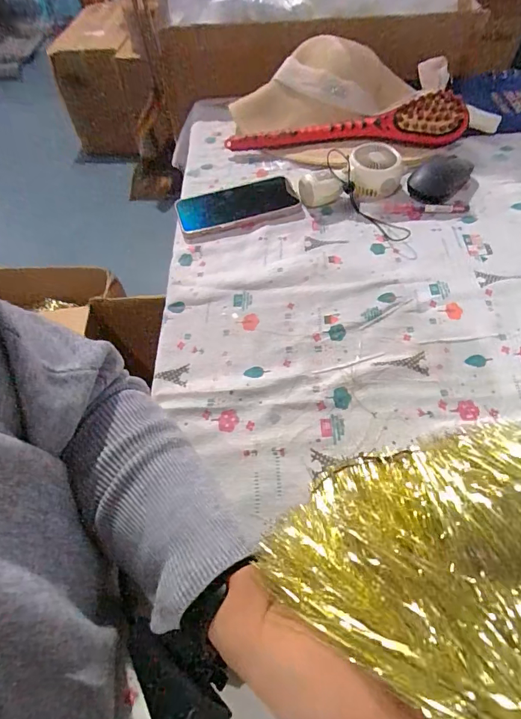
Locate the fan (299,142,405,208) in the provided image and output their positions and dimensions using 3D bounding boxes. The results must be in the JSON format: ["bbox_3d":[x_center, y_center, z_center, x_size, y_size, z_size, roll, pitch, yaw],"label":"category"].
[{"bbox_3d":[0.113,-0.233,0.534,0.128,0.045,0.060,-4,54,1],"label":"fan"}]

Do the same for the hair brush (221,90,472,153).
[{"bbox_3d":[0.118,-0.333,0.598,0.334,0.057,0.045,2,55,5],"label":"hair brush"}]

